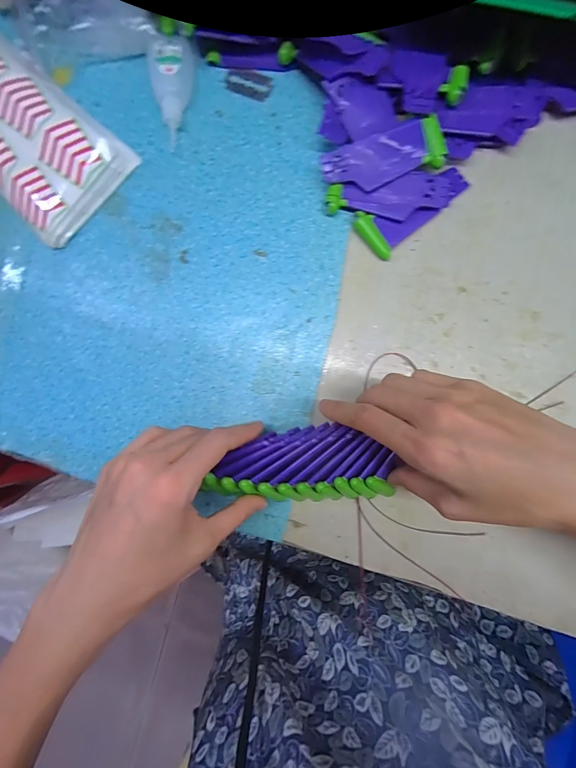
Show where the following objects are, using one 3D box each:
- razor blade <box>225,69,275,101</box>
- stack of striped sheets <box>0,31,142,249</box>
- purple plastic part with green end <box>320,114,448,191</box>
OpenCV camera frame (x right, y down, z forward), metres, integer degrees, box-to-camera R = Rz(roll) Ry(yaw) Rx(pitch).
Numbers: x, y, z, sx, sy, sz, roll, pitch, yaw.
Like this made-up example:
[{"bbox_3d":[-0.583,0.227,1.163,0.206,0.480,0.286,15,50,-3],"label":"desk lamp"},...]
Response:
[{"bbox_3d":[-0.034,-0.256,0.290,0.040,0.004,0.022,22,92,5],"label":"razor blade"},{"bbox_3d":[-0.247,-0.233,0.295,0.220,0.034,0.103,44,94,4],"label":"stack of striped sheets"},{"bbox_3d":[0.073,-0.175,0.265,0.089,0.005,0.037,-13,94,11],"label":"purple plastic part with green end"}]

